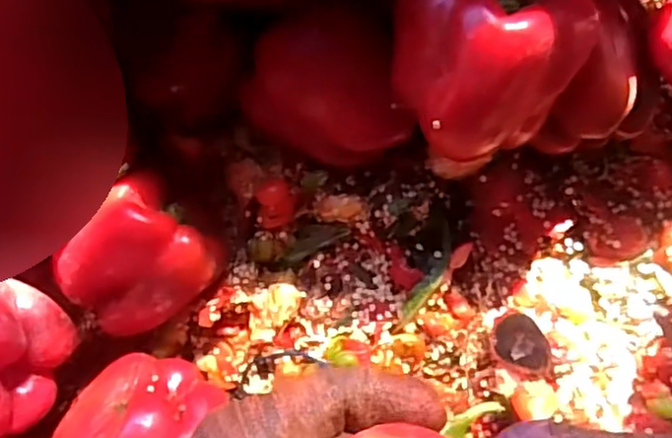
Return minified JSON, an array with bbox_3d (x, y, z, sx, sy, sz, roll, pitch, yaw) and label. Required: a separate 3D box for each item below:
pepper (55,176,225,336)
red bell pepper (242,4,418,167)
[{"bbox_3d":[-0.124,0.028,0.412,0.090,0.059,0.079,-44,83,4],"label":"pepper"},{"bbox_3d":[-0.008,-0.075,0.396,0.089,0.063,0.085,0,88,7],"label":"red bell pepper"}]

